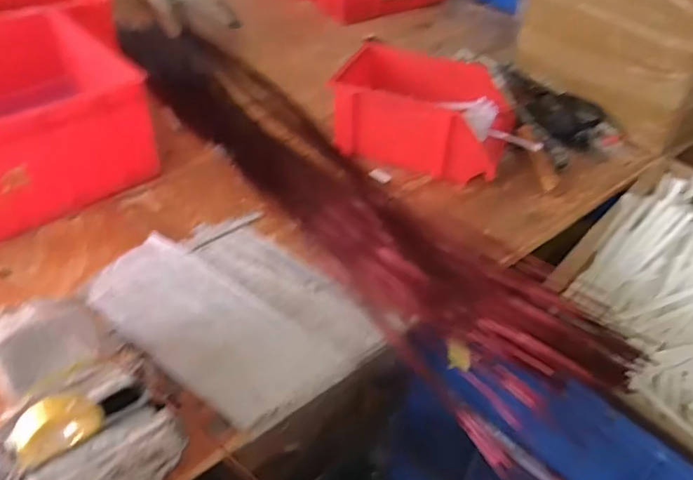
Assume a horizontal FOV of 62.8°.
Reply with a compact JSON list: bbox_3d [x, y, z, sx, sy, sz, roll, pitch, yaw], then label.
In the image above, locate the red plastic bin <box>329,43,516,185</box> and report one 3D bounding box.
[{"bbox_3d":[0.114,-0.189,0.829,0.240,0.102,0.168,15,44,14],"label":"red plastic bin"}]

